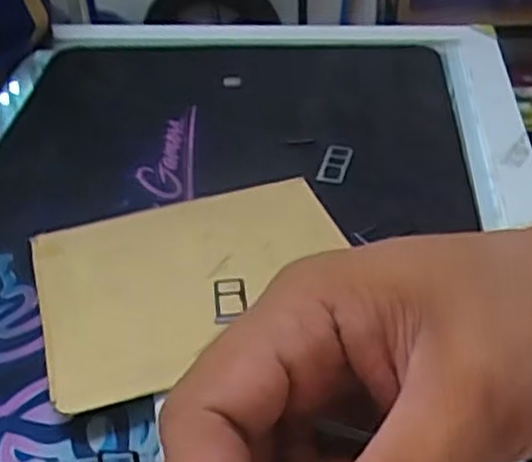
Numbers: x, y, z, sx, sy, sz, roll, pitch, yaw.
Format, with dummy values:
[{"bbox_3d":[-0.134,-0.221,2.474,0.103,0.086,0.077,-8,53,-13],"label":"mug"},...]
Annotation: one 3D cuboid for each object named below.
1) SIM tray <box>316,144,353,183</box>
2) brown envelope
[{"bbox_3d":[0.044,-0.044,0.489,0.019,0.004,0.043,9,39,13],"label":"SIM tray"},{"bbox_3d":[-0.033,0.021,0.387,0.160,0.006,0.147,-12,32,-14],"label":"brown envelope"}]

